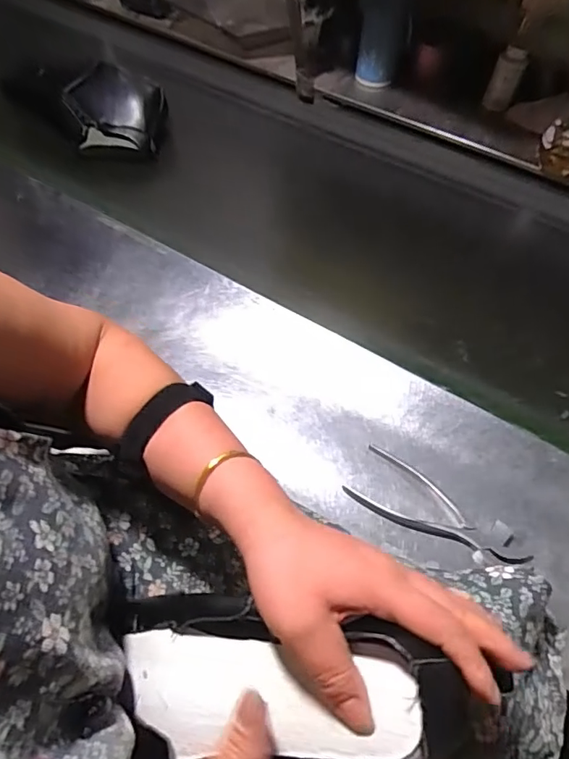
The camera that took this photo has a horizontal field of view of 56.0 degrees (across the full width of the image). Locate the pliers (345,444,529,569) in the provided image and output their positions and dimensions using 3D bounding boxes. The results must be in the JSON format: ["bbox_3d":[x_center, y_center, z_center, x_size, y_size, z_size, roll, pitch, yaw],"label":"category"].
[{"bbox_3d":[0.159,0.142,0.559,0.186,0.008,0.067,30,65,17],"label":"pliers"}]

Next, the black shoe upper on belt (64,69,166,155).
[{"bbox_3d":[-0.278,-0.440,0.878,0.147,0.097,0.108,0,60,1],"label":"black shoe upper on belt"}]

